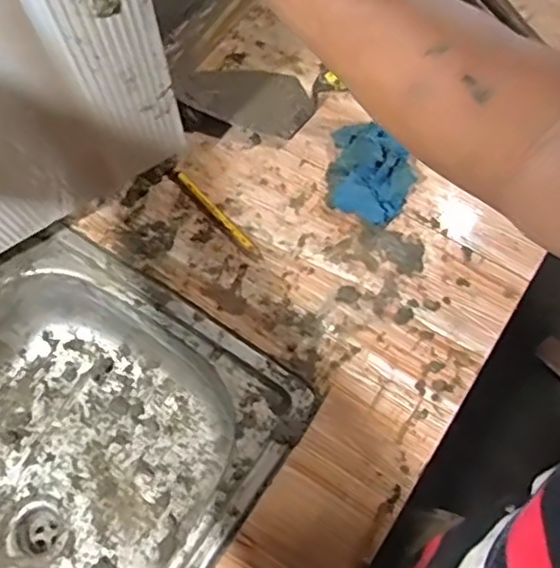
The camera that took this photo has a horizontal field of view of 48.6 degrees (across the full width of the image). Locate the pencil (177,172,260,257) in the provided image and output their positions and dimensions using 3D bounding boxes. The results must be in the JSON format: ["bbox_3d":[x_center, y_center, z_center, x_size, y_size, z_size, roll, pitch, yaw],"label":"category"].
[{"bbox_3d":[-0.068,-0.079,0.686,0.011,0.008,0.133,-38,71,-16],"label":"pencil"}]

